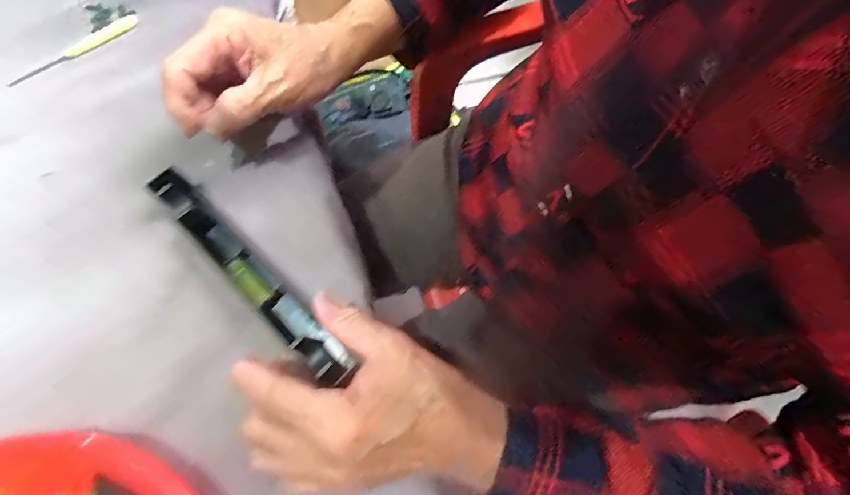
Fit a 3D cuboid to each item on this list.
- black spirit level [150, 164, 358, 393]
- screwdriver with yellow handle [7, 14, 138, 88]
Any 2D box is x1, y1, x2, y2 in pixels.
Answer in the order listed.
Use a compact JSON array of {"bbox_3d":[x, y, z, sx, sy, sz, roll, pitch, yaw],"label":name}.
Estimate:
[{"bbox_3d":[-0.120,0.020,0.271,0.193,0.029,0.026,43,77,13],"label":"black spirit level"},{"bbox_3d":[-0.310,-0.174,0.349,0.117,0.005,0.013,-41,75,-11],"label":"screwdriver with yellow handle"}]

